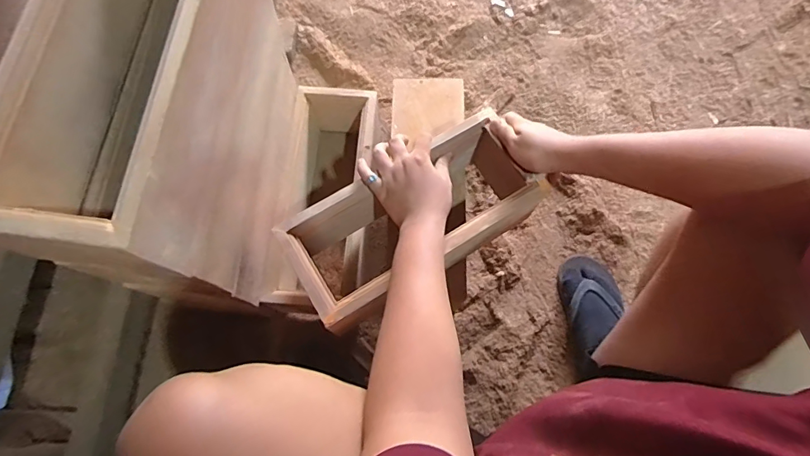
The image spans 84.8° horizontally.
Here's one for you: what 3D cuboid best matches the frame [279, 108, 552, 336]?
[{"bbox_3d":[0.016,-0.011,0.633,0.355,0.126,0.157,-29,77,-13],"label":"frame"}]

